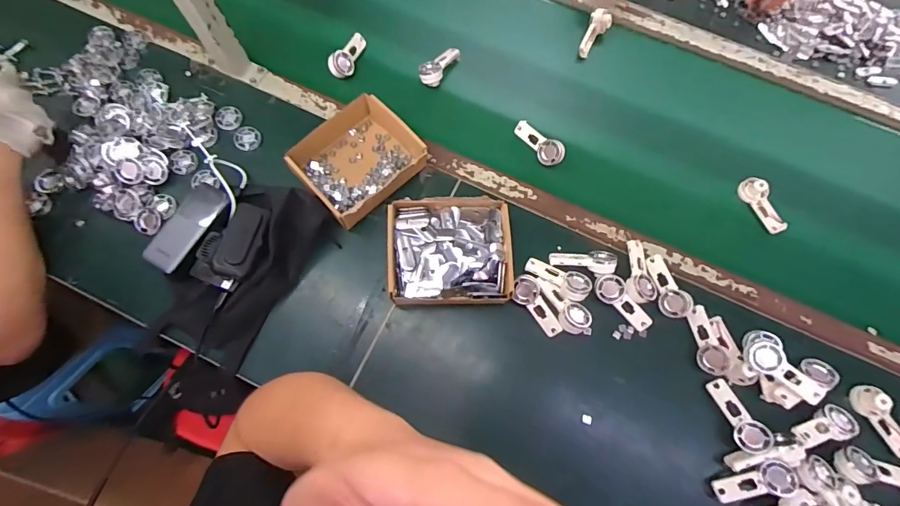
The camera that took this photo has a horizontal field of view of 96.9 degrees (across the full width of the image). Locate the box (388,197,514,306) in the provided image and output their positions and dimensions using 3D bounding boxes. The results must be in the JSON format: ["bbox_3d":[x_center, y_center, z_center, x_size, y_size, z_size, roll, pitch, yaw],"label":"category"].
[{"bbox_3d":[0.000,-0.001,0.572,0.167,0.049,0.153,-2,72,-2],"label":"box"}]

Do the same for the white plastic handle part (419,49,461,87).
[{"bbox_3d":[-0.014,-0.327,0.703,0.094,0.032,0.035,-43,78,-14],"label":"white plastic handle part"}]

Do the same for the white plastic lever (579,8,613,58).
[{"bbox_3d":[0.262,-0.399,0.731,0.038,0.026,0.085,30,99,8],"label":"white plastic lever"}]

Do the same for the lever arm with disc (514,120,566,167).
[{"bbox_3d":[0.145,-0.178,0.654,0.095,0.012,0.041,41,118,21],"label":"lever arm with disc"}]

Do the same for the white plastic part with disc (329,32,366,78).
[{"bbox_3d":[-0.179,-0.349,0.699,0.036,0.029,0.101,16,72,3],"label":"white plastic part with disc"}]

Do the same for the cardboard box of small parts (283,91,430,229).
[{"bbox_3d":[-0.140,-0.141,0.614,0.150,0.054,0.172,42,75,11],"label":"cardboard box of small parts"}]

